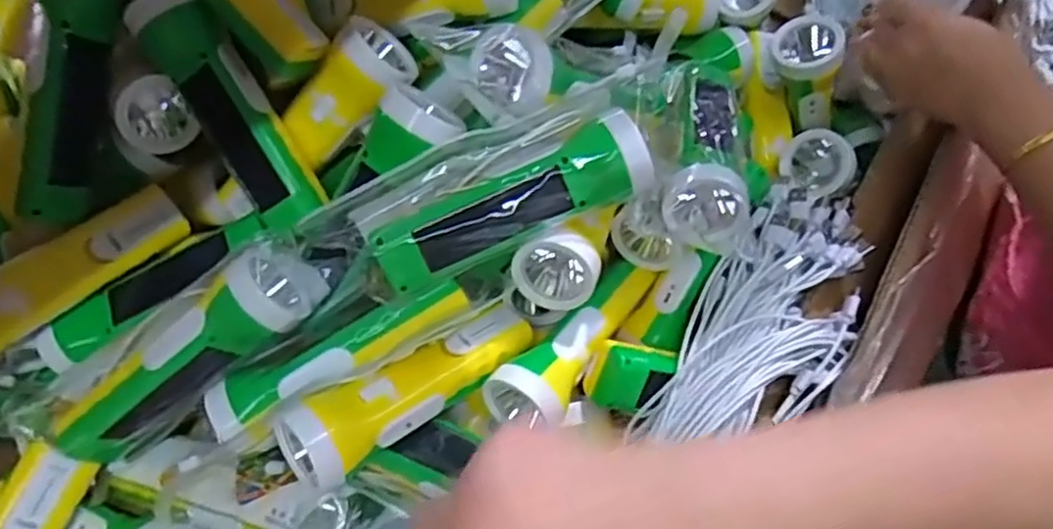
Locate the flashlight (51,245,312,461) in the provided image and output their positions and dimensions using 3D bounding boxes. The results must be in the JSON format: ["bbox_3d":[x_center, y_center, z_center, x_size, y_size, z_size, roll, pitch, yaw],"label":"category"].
[{"bbox_3d":[-0.211,0.061,0.422,0.175,0.053,0.046,-38,68,6],"label":"flashlight"}]

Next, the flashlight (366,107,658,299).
[{"bbox_3d":[-0.007,-0.033,0.410,0.170,0.045,0.043,-25,66,-1],"label":"flashlight"}]

